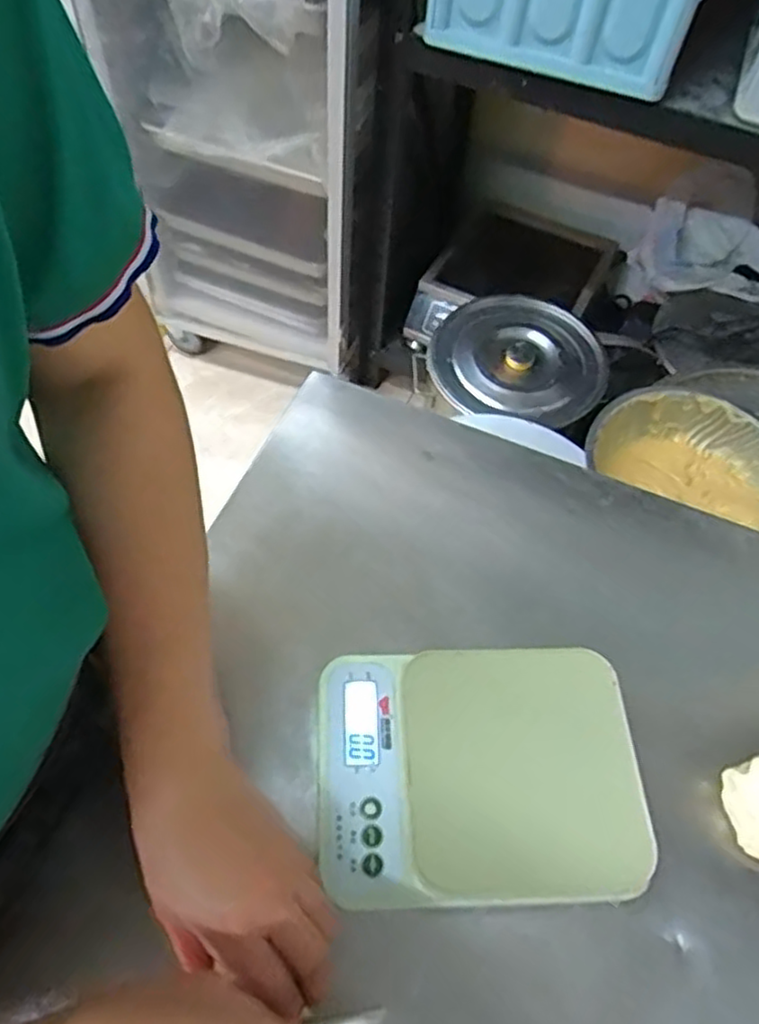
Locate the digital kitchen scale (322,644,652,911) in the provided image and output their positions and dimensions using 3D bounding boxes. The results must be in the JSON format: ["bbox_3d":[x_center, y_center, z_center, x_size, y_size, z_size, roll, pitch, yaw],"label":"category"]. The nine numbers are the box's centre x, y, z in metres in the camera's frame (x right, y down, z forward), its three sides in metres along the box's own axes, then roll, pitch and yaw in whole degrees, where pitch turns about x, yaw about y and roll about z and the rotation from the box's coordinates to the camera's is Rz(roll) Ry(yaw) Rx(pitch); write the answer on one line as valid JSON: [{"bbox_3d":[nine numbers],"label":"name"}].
[{"bbox_3d":[0.056,0.159,0.429,0.184,0.049,0.141,1,59,-3],"label":"digital kitchen scale"}]

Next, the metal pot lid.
[{"bbox_3d":[0.252,-0.278,1.276,0.323,0.064,0.293,14,59,4],"label":"metal pot lid"}]

